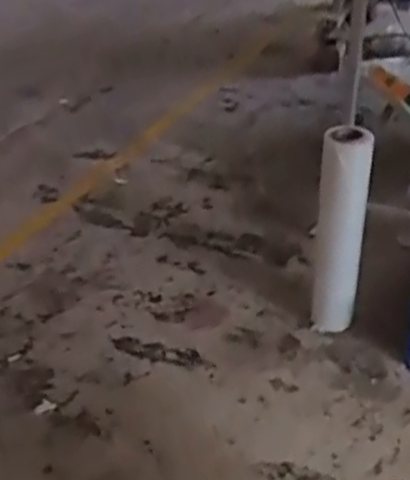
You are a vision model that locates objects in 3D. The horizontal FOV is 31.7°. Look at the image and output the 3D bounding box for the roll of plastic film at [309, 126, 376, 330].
[{"bbox_3d":[0.310,-0.024,1.661,0.106,0.501,0.127,5,35,11],"label":"roll of plastic film"}]

